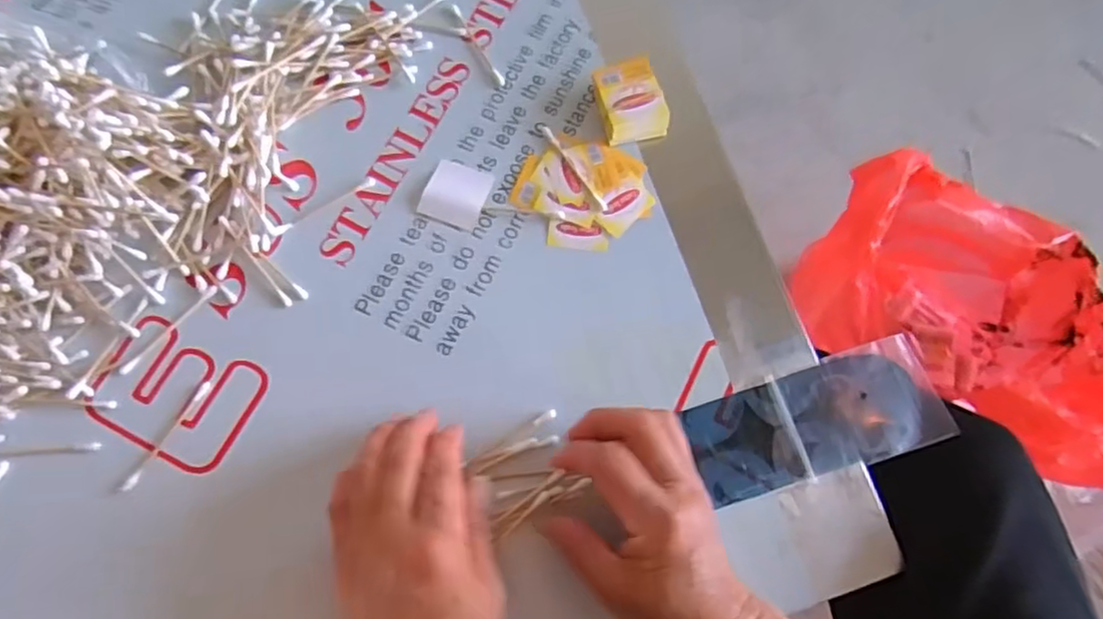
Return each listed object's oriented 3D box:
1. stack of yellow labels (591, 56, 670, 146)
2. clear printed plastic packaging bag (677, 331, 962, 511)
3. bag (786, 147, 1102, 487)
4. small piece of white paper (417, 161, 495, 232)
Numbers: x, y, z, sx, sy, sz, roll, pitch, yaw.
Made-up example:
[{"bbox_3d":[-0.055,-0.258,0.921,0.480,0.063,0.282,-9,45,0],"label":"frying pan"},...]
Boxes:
[{"bbox_3d":[0.053,-0.140,0.445,0.042,0.023,0.053,-13,75,-6],"label":"stack of yellow labels"},{"bbox_3d":[0.162,0.067,0.396,0.151,0.013,0.065,-17,76,-7],"label":"clear printed plastic packaging bag"},{"bbox_3d":[0.451,0.027,0.731,0.391,0.259,0.265,37,76,8],"label":"bag"},{"bbox_3d":[-0.063,-0.076,0.433,0.040,0.004,0.042,19,74,3],"label":"small piece of white paper"}]

